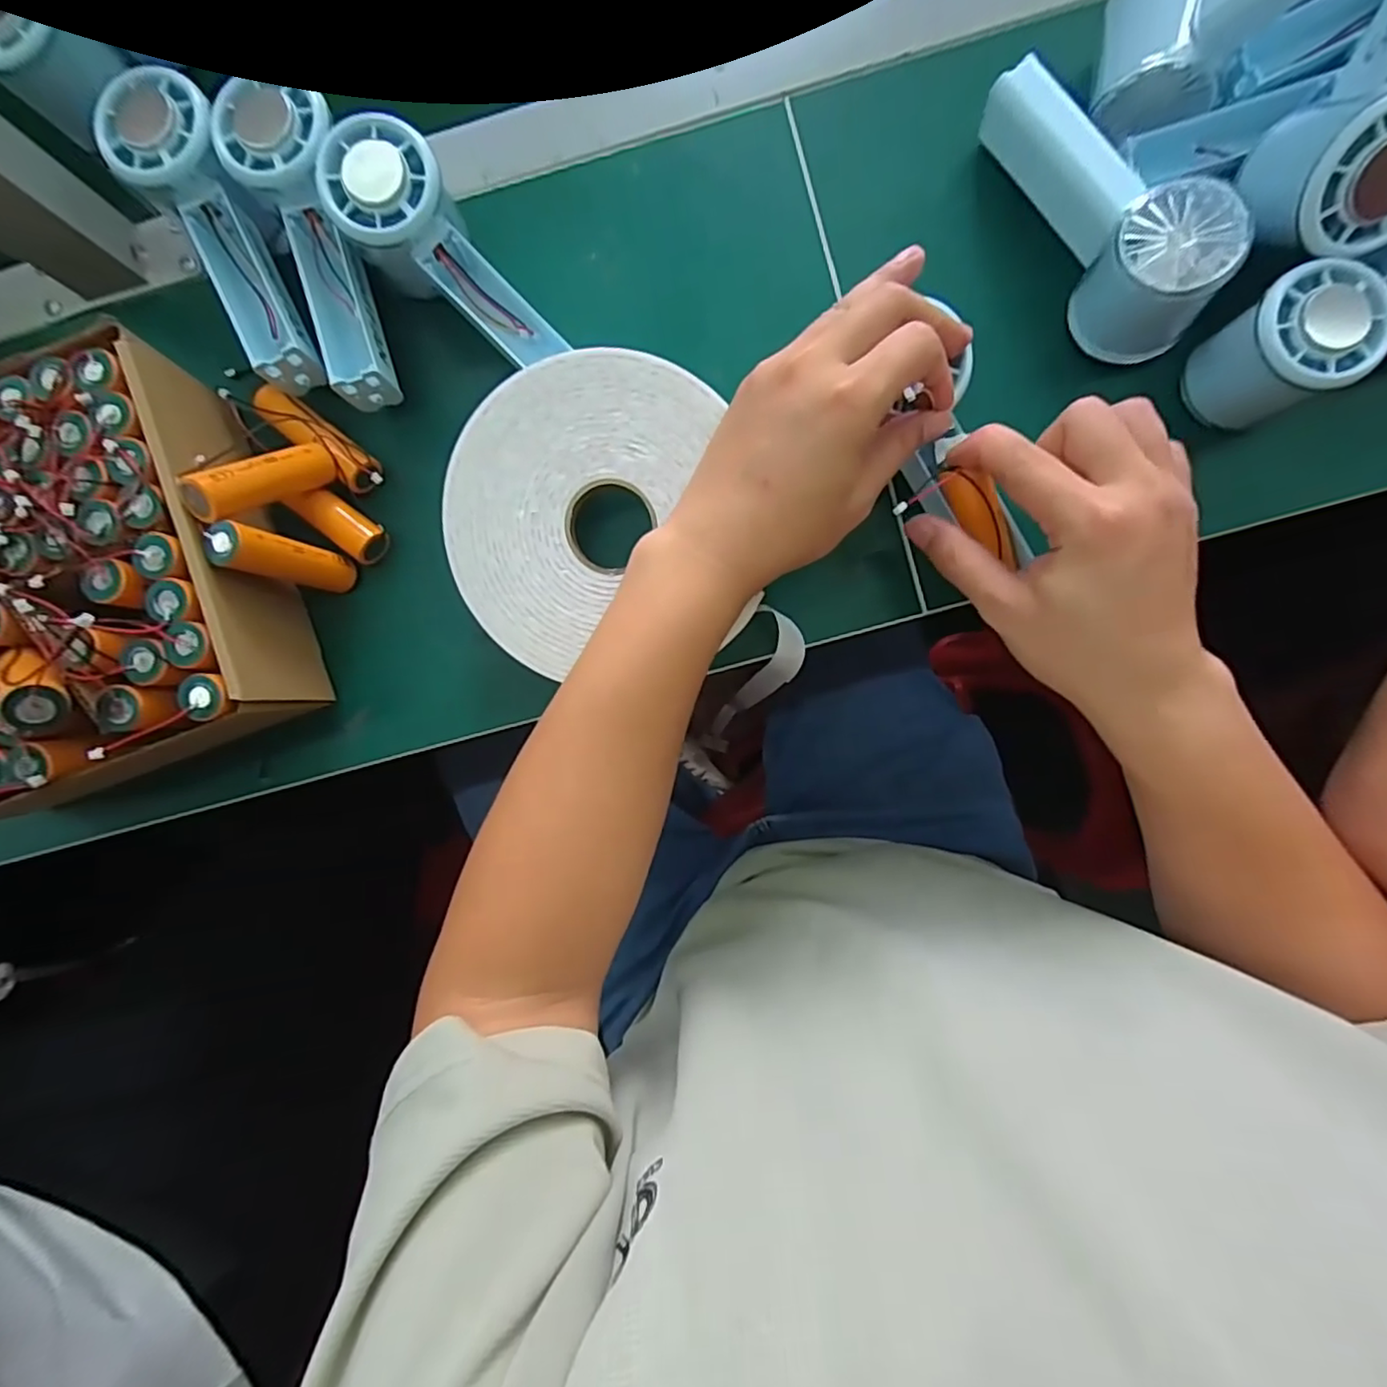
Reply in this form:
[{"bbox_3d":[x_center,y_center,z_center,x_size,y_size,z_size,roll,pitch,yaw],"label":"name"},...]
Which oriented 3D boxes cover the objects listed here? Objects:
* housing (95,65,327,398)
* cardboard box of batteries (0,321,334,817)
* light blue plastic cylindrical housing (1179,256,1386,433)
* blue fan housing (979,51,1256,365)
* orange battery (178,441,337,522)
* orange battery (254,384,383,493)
[{"bbox_3d":[-0.237,-0.230,0.319,0.054,0.036,0.149,-25,101,2],"label":"housing"},{"bbox_3d":[-0.316,-0.050,0.308,0.191,0.086,0.195,-17,89,3],"label":"cardboard box of batteries"},{"bbox_3d":[0.289,-0.168,0.313,0.053,0.064,0.054,0,90,3],"label":"light blue plastic cylindrical housing"},{"bbox_3d":[0.205,-0.246,0.311,0.049,0.055,0.149,-28,88,2],"label":"blue fan housing"},{"bbox_3d":[-0.208,-0.106,0.306,0.017,0.072,0.018,32,130,3],"label":"orange battery"},{"bbox_3d":[-0.202,-0.137,0.339,0.074,0.018,0.021,38,92,2],"label":"orange battery"}]

